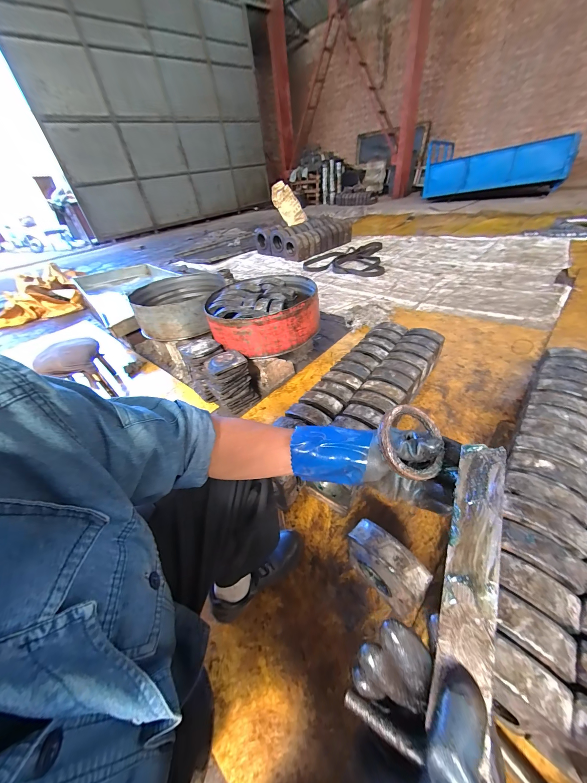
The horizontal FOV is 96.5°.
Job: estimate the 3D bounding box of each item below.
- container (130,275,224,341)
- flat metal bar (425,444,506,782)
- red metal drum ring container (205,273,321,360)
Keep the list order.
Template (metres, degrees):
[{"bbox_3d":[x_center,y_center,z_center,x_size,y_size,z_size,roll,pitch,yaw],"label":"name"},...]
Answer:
[{"bbox_3d":[-0.716,-0.546,1.646,0.513,0.199,0.590,-10,40,-2],"label":"container"},{"bbox_3d":[0.157,0.136,0.228,0.034,0.012,0.187,14,64,23],"label":"flat metal bar"},{"bbox_3d":[-0.146,-0.411,1.375,0.542,0.195,0.519,-13,40,-5],"label":"red metal drum ring container"}]

